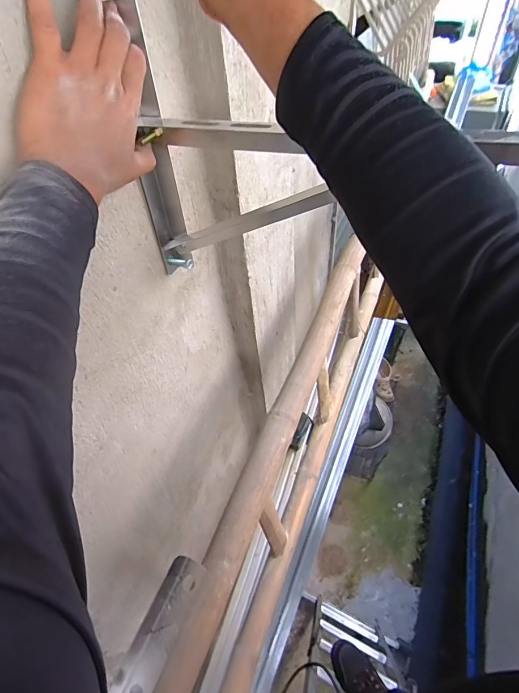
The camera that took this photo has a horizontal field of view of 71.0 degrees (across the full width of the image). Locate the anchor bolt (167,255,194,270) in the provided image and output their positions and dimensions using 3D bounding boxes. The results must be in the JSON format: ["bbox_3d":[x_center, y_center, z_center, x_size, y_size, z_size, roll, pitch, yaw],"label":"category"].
[{"bbox_3d":[-0.112,-0.118,0.509,0.040,0.012,0.014,17,52,19],"label":"anchor bolt"}]

